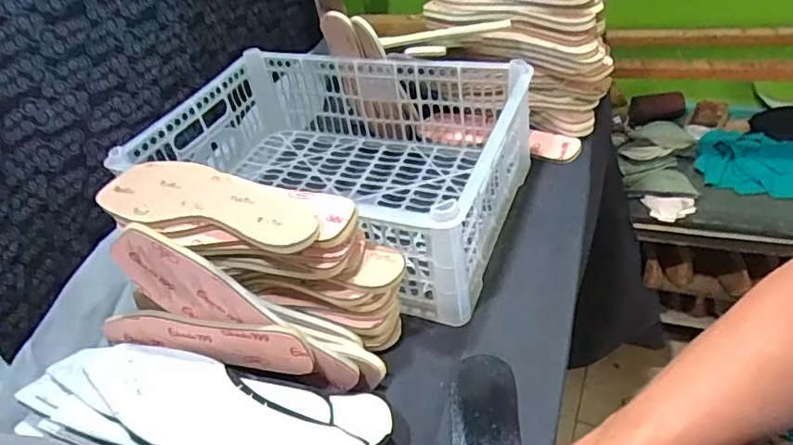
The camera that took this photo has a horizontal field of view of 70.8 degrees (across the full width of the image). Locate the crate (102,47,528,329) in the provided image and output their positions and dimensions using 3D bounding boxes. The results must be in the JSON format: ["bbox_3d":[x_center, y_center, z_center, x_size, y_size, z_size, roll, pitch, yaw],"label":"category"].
[{"bbox_3d":[-0.073,-0.094,0.728,0.442,0.146,0.355,10,44,20],"label":"crate"}]

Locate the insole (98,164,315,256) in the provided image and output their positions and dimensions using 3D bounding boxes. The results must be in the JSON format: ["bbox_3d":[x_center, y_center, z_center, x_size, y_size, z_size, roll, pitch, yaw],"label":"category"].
[{"bbox_3d":[-0.172,-0.021,0.518,0.230,0.014,0.078,10,43,24],"label":"insole"}]

